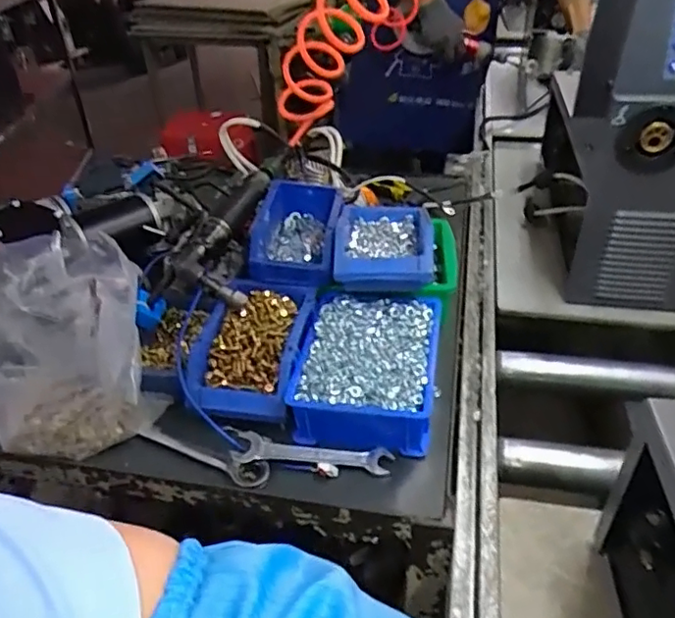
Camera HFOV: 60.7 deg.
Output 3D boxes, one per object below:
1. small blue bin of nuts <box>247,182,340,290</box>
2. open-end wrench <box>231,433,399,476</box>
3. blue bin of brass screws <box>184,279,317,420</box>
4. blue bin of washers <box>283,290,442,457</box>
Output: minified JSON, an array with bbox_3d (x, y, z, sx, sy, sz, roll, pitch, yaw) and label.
[{"bbox_3d":[-0.054,-0.101,0.760,0.105,0.068,0.170,2,38,5],"label":"small blue bin of nuts"},{"bbox_3d":[-0.026,0.148,0.582,0.157,0.015,0.032,3,38,8],"label":"open-end wrench"},{"bbox_3d":[-0.100,0.042,0.667,0.121,0.053,0.168,5,38,10],"label":"blue bin of brass screws"},{"bbox_3d":[0.036,0.070,0.651,0.150,0.081,0.200,5,38,10],"label":"blue bin of washers"}]

